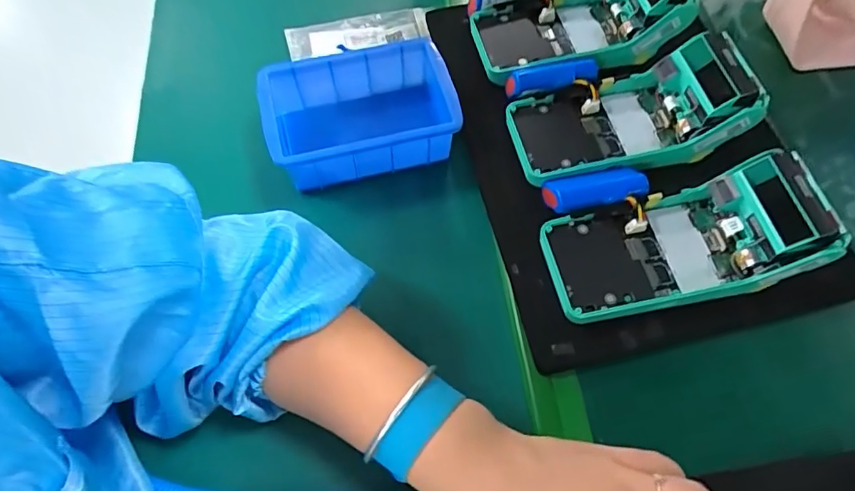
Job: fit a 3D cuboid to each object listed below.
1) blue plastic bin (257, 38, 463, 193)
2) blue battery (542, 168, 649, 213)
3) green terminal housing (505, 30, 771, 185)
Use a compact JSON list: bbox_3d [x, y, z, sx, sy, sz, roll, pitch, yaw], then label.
[{"bbox_3d":[-0.050,-0.102,0.412,0.157,0.062,0.093,-14,63,-8],"label":"blue plastic bin"},{"bbox_3d":[0.120,-0.039,0.367,0.068,0.025,0.030,-7,67,-8],"label":"blue battery"},{"bbox_3d":[0.152,-0.100,0.381,0.172,0.076,0.080,-9,67,-9],"label":"green terminal housing"}]

